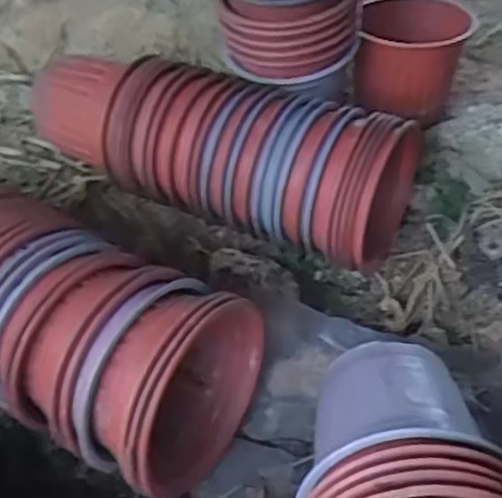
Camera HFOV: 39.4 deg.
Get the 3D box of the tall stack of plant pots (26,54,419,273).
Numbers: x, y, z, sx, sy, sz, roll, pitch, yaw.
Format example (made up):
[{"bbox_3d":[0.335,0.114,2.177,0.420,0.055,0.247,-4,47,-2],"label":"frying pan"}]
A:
[{"bbox_3d":[-0.041,-0.142,0.879,0.475,0.184,0.175,22,44,23],"label":"tall stack of plant pots"}]

